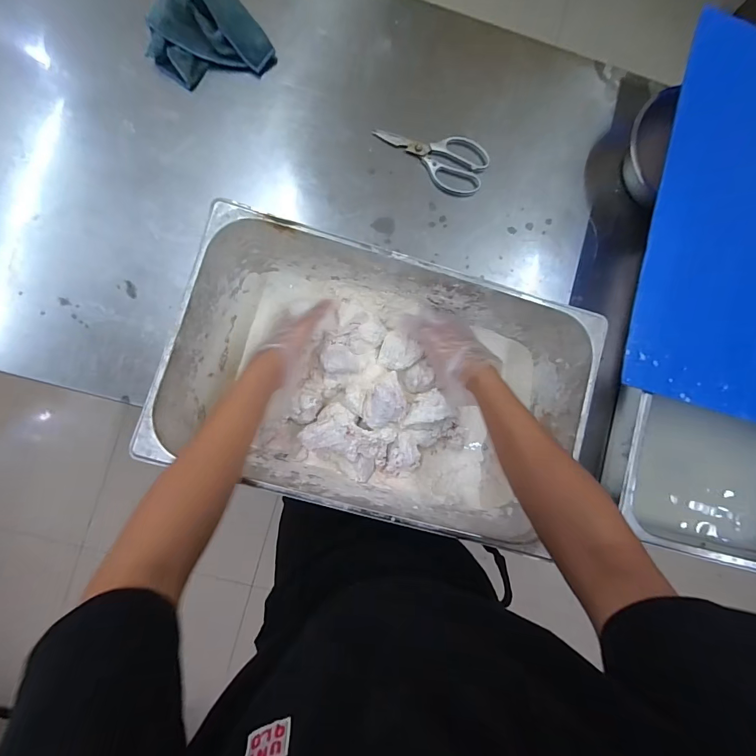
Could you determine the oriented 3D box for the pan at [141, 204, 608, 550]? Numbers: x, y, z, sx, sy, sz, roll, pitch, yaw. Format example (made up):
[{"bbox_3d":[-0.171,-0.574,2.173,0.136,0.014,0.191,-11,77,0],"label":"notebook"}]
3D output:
[{"bbox_3d":[0.003,0.009,0.544,0.509,0.155,0.316,15,85,-5],"label":"pan"}]

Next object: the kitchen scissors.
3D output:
[{"bbox_3d":[0.088,-0.377,0.644,0.195,0.017,0.088,21,84,-4],"label":"kitchen scissors"}]

